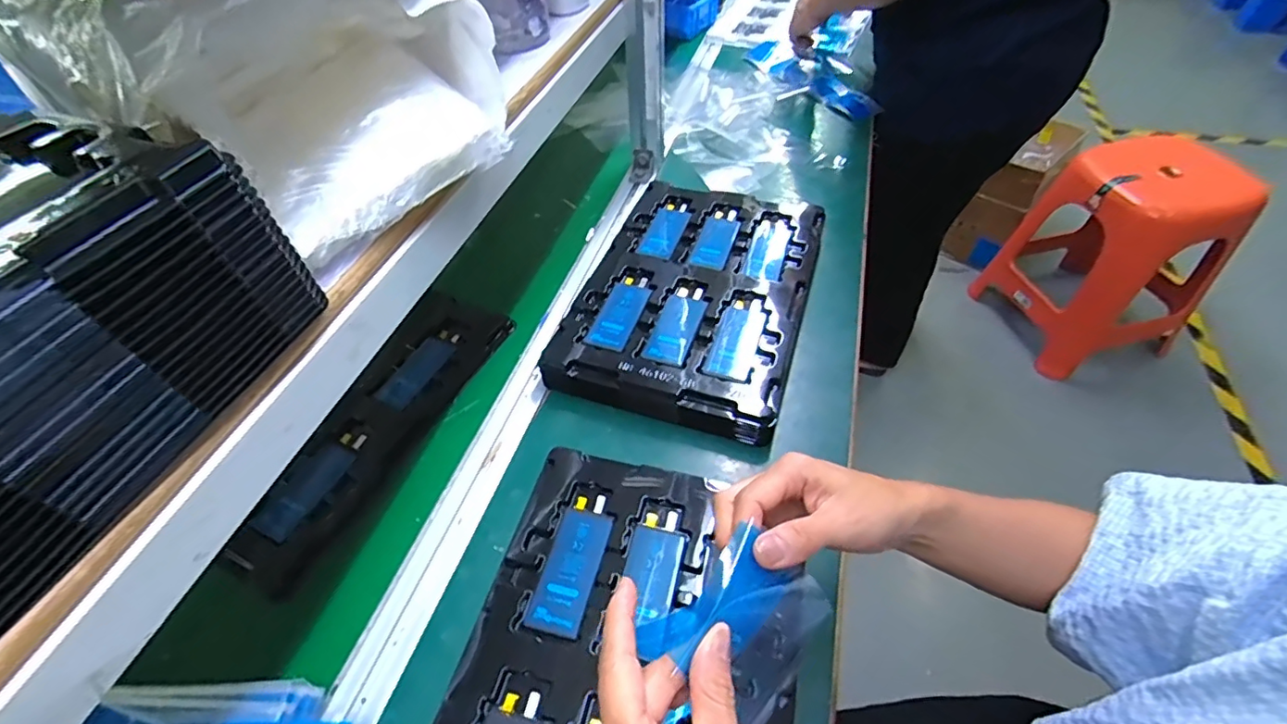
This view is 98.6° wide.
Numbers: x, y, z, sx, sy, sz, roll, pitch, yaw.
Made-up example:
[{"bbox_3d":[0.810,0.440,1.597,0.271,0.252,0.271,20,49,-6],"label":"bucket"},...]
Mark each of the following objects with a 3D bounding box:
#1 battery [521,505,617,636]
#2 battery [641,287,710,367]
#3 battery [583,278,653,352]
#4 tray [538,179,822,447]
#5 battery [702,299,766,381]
[{"bbox_3d":[-0.057,0.164,0.443,0.043,0.004,0.098,10,51,12],"label":"battery"},{"bbox_3d":[0.036,-0.040,0.576,0.044,0.007,0.111,15,53,15],"label":"battery"},{"bbox_3d":[-0.023,-0.054,0.586,0.043,0.006,0.106,14,52,14],"label":"battery"},{"bbox_3d":[0.062,-0.080,0.628,0.229,0.044,0.335,15,52,15],"label":"tray"},{"bbox_3d":[0.097,-0.023,0.564,0.044,0.014,0.114,16,53,16],"label":"battery"}]

